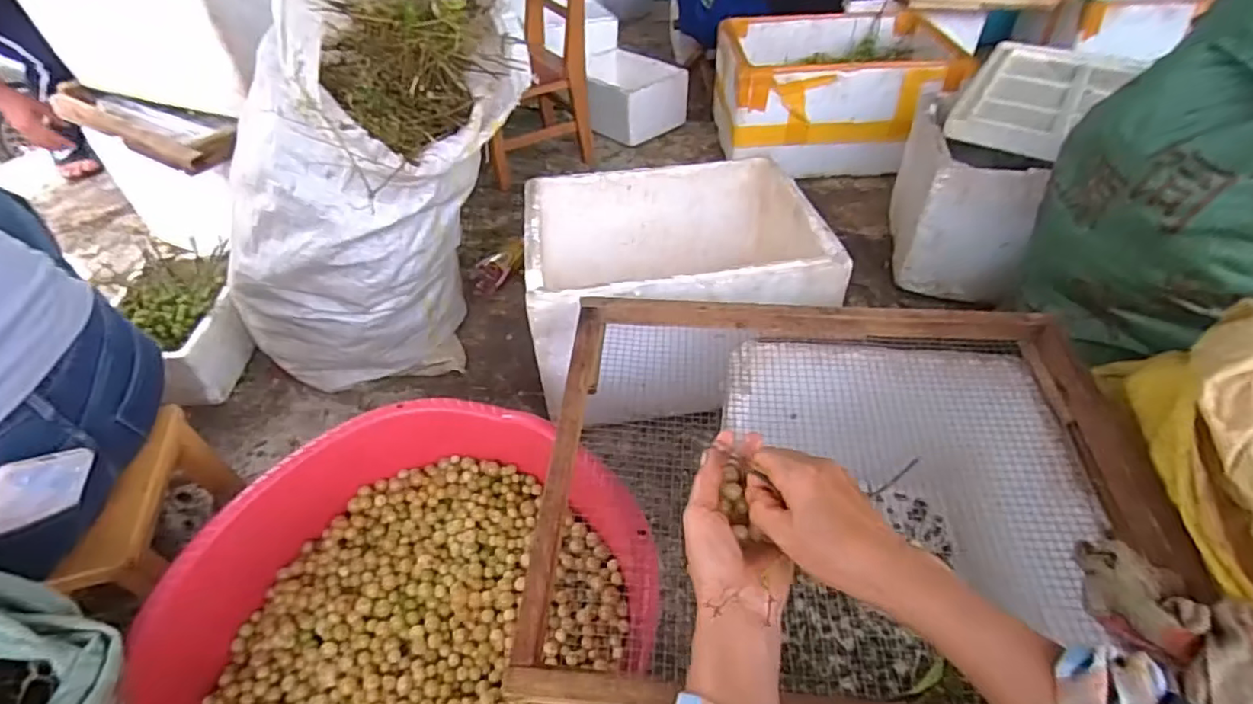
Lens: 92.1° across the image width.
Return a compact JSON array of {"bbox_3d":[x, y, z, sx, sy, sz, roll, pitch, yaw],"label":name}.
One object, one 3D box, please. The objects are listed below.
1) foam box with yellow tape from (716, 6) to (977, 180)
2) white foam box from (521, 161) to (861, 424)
[{"bbox_3d":[0.576,-0.735,1.691,0.624,0.264,0.476,1,45,3],"label":"foam box with yellow tape"},{"bbox_3d":[0.085,-0.121,1.077,0.482,0.268,0.376,-3,45,-2],"label":"white foam box"}]

